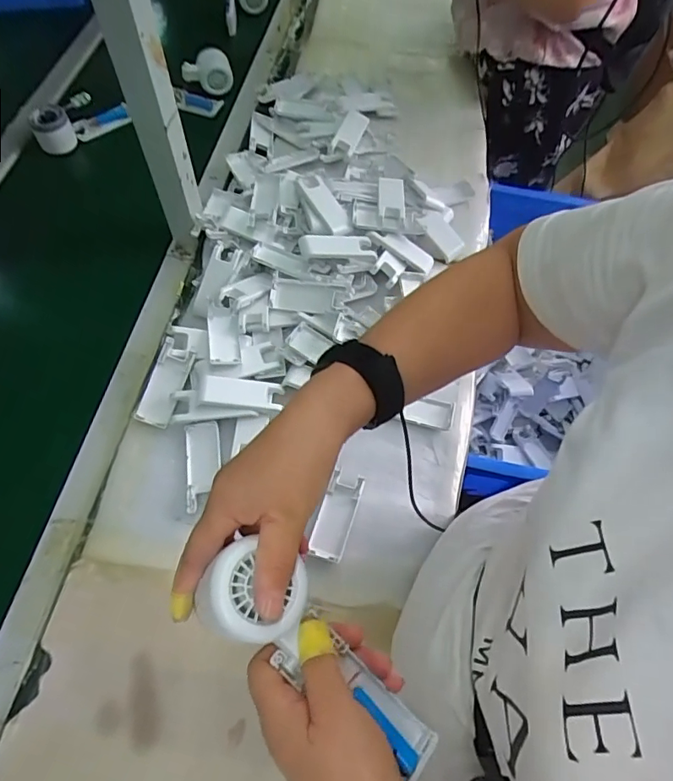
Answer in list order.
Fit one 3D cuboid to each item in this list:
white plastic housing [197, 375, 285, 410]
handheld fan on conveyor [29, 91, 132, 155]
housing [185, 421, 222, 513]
[{"bbox_3d":[-0.115,0.002,0.610,0.097,0.010,0.037,6,62,-15],"label":"white plastic housing"},{"bbox_3d":[-0.402,-0.428,0.790,0.142,0.060,0.074,-26,67,-15],"label":"handheld fan on conveyor"},{"bbox_3d":[-0.155,0.087,0.583,0.039,0.016,0.101,-5,63,-5],"label":"housing"}]

